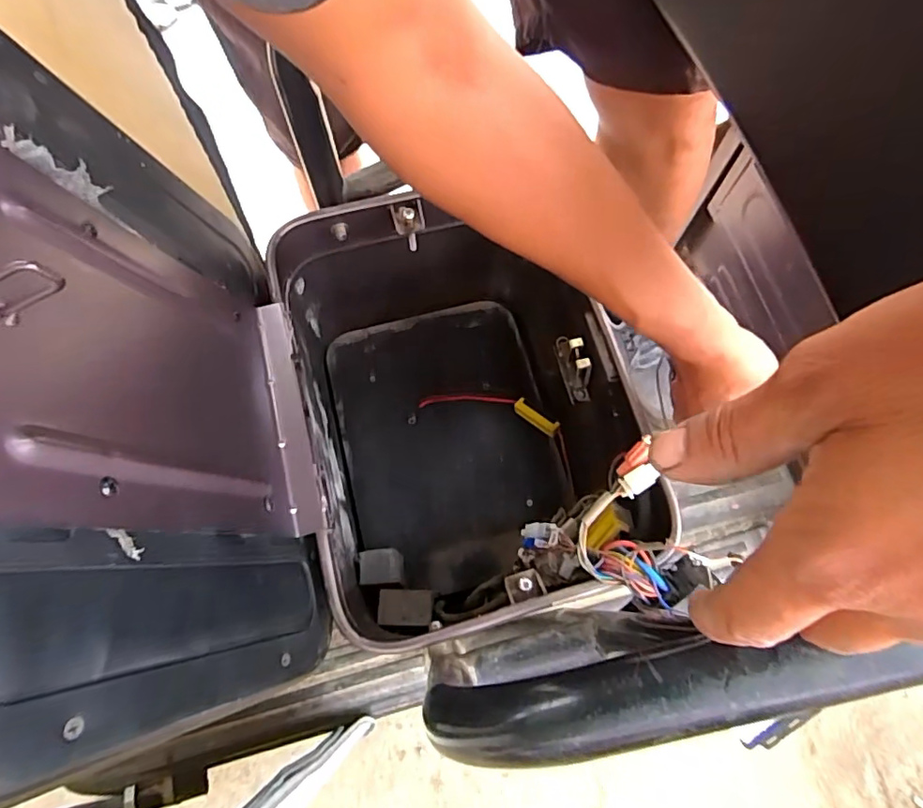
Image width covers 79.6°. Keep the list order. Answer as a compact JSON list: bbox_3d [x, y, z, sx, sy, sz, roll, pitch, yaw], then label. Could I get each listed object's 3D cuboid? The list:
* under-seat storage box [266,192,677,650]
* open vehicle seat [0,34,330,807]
[{"bbox_3d":[-0.003,0.013,0.604,0.290,0.258,0.408,-14,69,-5],"label":"under-seat storage box"},{"bbox_3d":[-0.211,-0.010,0.350,0.070,0.294,0.397,-20,71,12],"label":"open vehicle seat"}]

